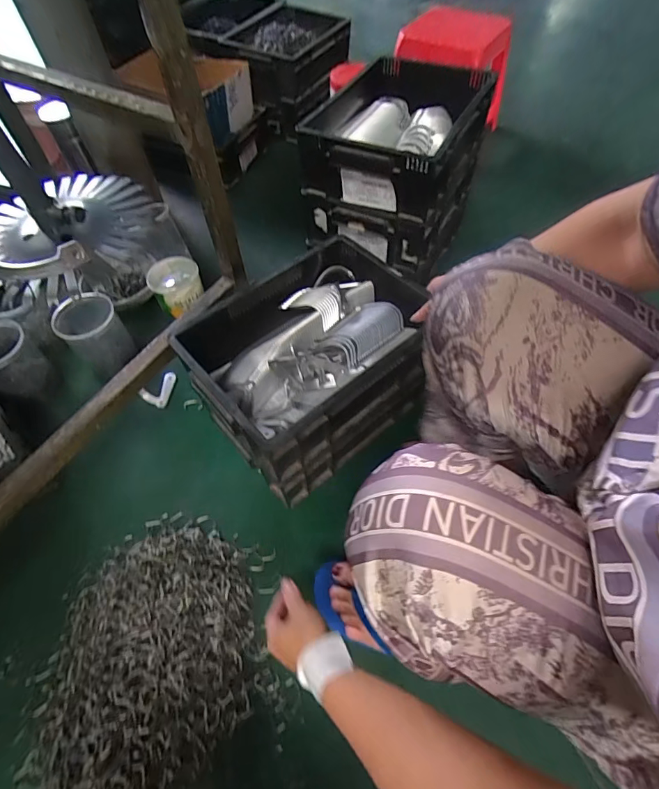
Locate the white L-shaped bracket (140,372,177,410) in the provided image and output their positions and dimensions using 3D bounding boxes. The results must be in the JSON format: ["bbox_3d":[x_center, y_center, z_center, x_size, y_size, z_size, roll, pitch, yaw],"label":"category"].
[{"bbox_3d":[-0.321,-0.011,0.823,0.063,0.008,0.073,29,62,19],"label":"white L-shaped bracket"}]

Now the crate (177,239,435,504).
[{"bbox_3d":[-0.024,-0.066,0.650,0.338,0.129,0.242,-37,63,-20],"label":"crate"}]

